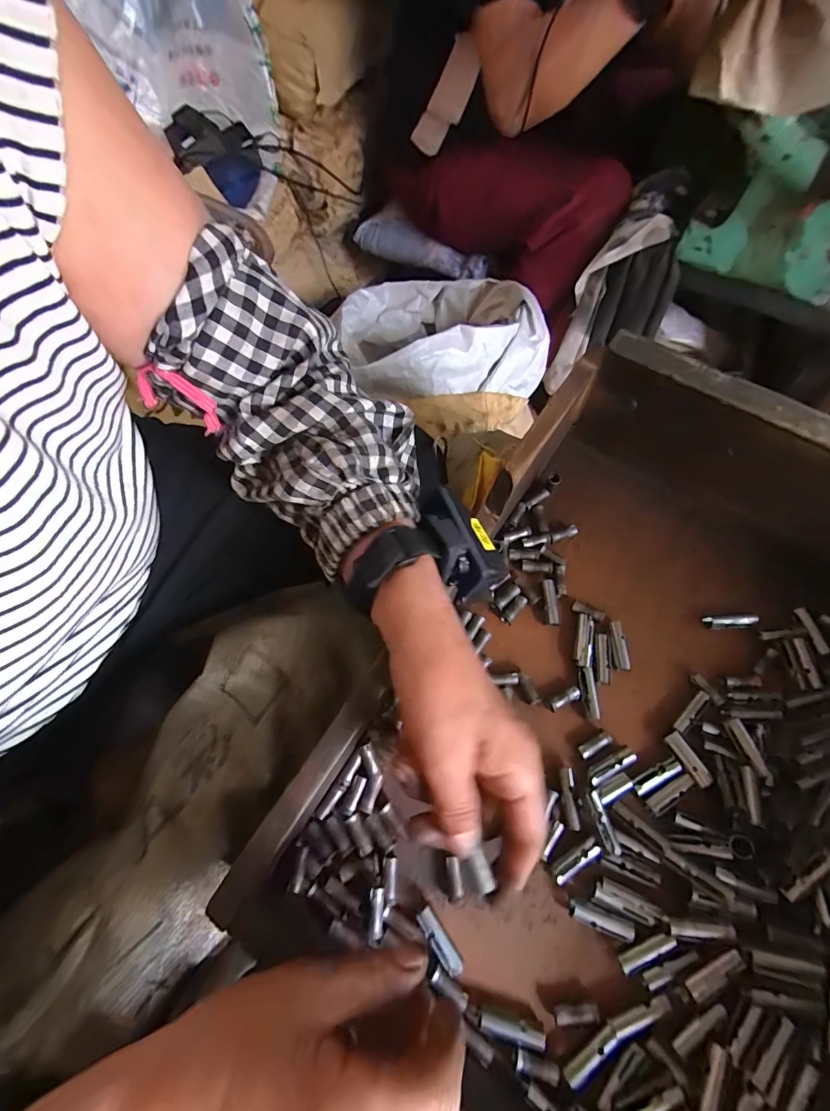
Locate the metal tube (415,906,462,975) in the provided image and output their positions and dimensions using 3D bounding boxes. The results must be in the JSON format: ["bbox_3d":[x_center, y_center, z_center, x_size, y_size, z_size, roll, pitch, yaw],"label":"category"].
[{"bbox_3d":[0.015,0.237,0.263,0.011,0.012,0.036,-36,70,-15],"label":"metal tube"}]

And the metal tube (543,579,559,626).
[{"bbox_3d":[0.109,0.038,0.344,0.010,0.009,0.036,-3,66,-1],"label":"metal tube"}]

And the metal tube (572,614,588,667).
[{"bbox_3d":[0.128,0.064,0.328,0.007,0.007,0.040,12,66,6],"label":"metal tube"}]

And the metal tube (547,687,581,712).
[{"bbox_3d":[0.110,0.106,0.314,0.026,0.006,0.009,-23,68,-10],"label":"metal tube"}]

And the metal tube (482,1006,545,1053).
[{"bbox_3d":[0.056,0.273,0.247,0.036,0.009,0.011,14,67,7],"label":"metal tube"}]

